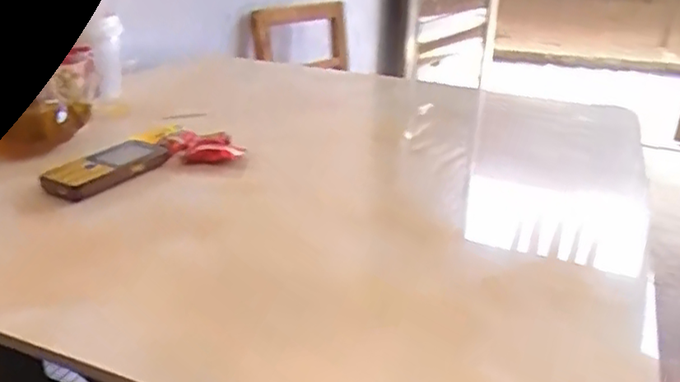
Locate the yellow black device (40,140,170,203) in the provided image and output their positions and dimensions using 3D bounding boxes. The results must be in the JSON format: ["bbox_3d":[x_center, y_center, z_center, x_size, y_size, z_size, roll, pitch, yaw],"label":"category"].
[{"bbox_3d":[-0.235,-0.024,0.620,0.043,0.028,0.122,19,30,34],"label":"yellow black device"}]

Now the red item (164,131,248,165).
[{"bbox_3d":[-0.150,-0.049,0.697,0.083,0.025,0.063,2,24,0],"label":"red item"}]

